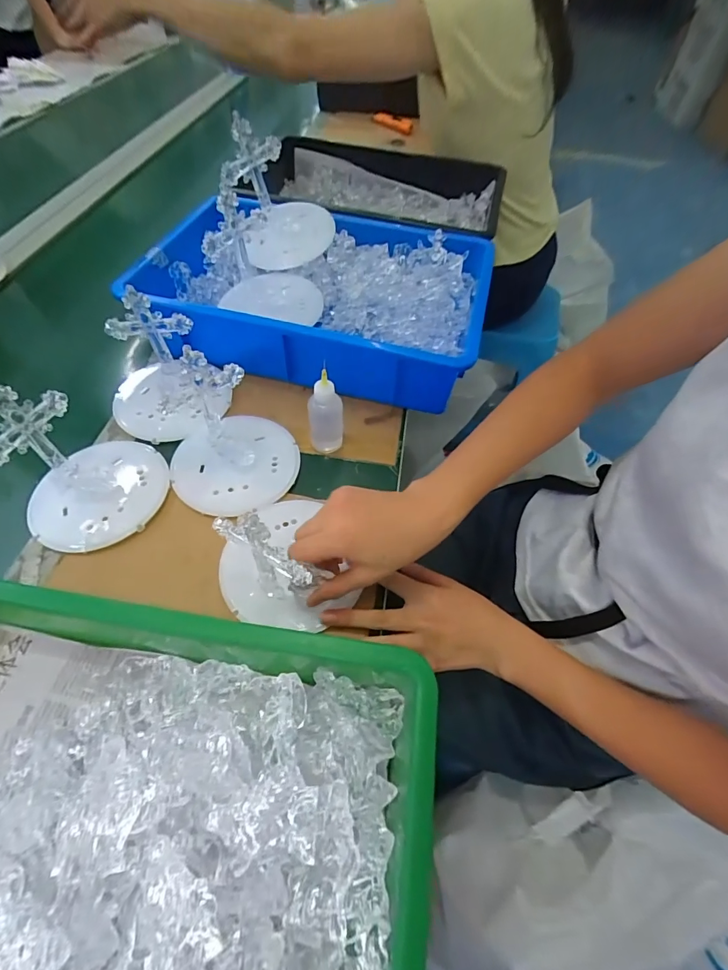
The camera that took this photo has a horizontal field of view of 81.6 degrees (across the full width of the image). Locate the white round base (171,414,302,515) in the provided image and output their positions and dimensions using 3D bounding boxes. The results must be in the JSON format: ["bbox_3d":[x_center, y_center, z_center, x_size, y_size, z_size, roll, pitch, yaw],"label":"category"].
[{"bbox_3d":[-0.134,-0.026,0.439,0.125,0.021,0.116,1,55,-1],"label":"white round base"}]

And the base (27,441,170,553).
[{"bbox_3d":[-0.255,0.005,0.414,0.106,0.017,0.126,17,56,9],"label":"base"}]

